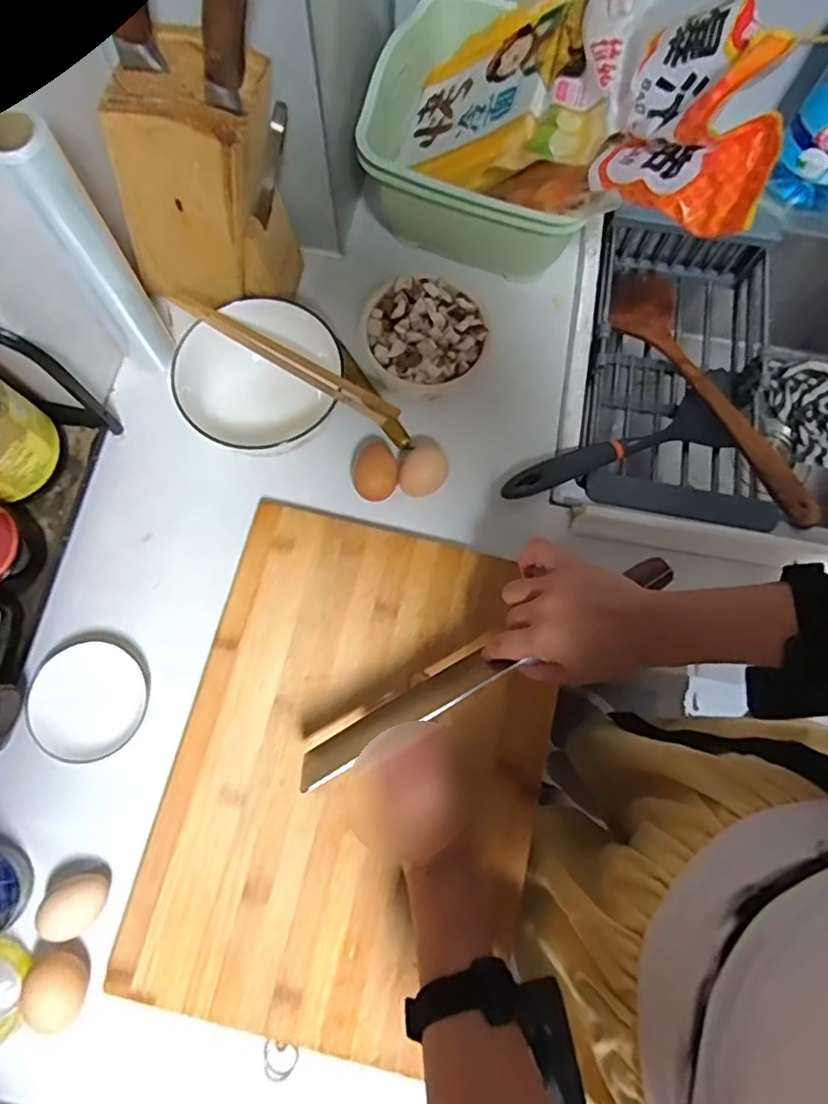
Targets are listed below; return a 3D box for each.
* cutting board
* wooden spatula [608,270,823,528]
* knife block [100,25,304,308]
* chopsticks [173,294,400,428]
[{"bbox_3d":[-0.046,0.180,0.515,0.304,0.017,0.410,15,75,3],"label":"cutting board"},{"bbox_3d":[0.321,-0.183,0.671,0.074,0.026,0.366,-18,63,-6],"label":"wooden spatula"},{"bbox_3d":[-0.185,-0.319,0.532,0.132,0.198,0.083,12,75,2],"label":"knife block"},{"bbox_3d":[-0.117,-0.176,0.545,0.228,0.014,0.021,30,77,7],"label":"chopsticks"}]

